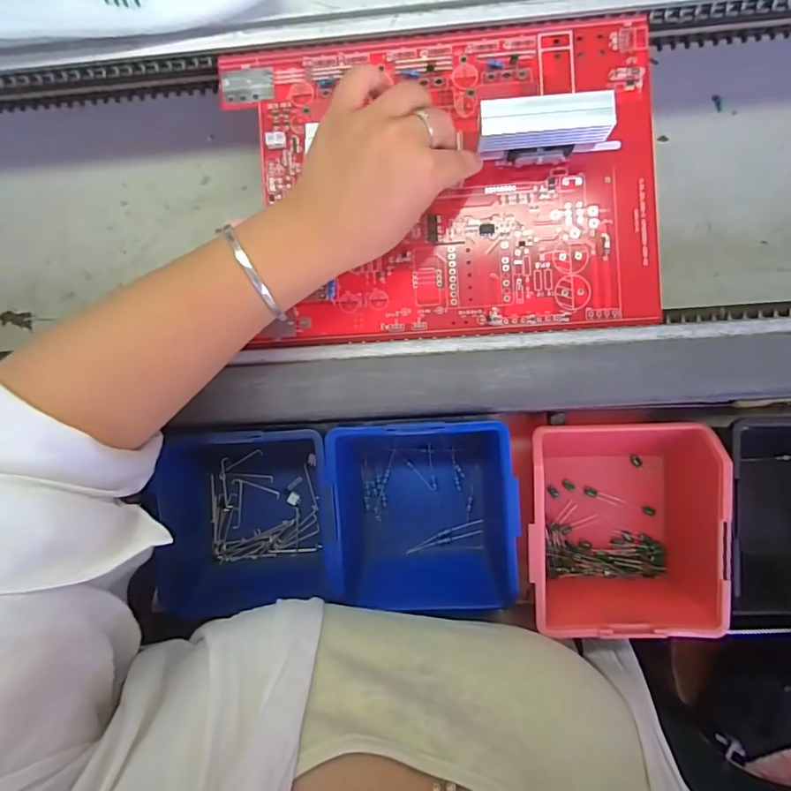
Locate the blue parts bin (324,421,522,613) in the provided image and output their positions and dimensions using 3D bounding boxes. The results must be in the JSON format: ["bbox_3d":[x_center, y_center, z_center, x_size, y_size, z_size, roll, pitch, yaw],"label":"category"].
[{"bbox_3d":[0.019,0.085,0.369,0.121,0.072,0.130,-1,88,5],"label":"blue parts bin"}]

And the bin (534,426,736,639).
[{"bbox_3d":[0.150,0.086,0.359,0.119,0.068,0.131,-2,88,5],"label":"bin"}]

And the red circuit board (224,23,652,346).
[{"bbox_3d":[0.031,-0.141,0.331,0.268,0.050,0.198,-3,88,5],"label":"red circuit board"}]

